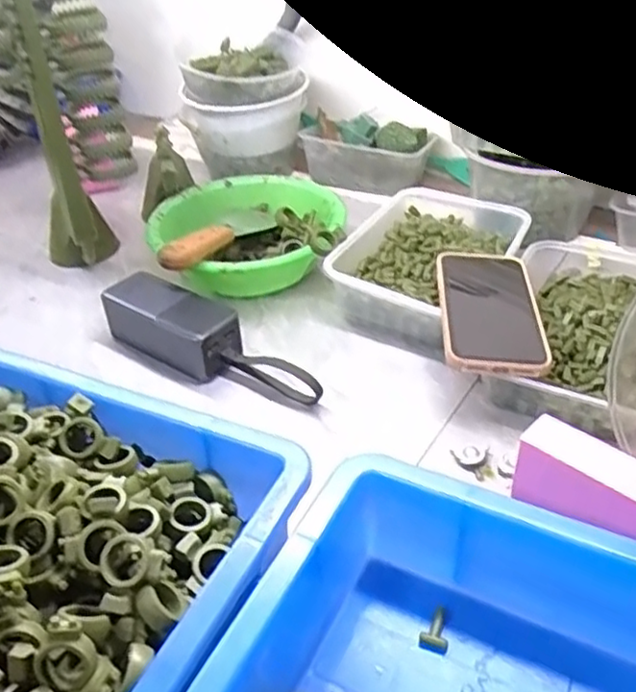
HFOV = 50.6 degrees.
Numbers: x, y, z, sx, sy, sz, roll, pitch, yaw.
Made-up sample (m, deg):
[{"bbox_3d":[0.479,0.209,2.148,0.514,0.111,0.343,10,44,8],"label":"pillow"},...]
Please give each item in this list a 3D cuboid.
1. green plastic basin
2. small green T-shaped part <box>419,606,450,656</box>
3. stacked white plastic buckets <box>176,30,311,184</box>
[{"bbox_3d":[-0.073,-0.106,0.719,0.212,0.073,0.212,-2,38,2],"label":"green plastic basin"},{"bbox_3d":[0.068,0.164,0.388,0.016,0.004,0.025,8,39,14],"label":"small green T-shaped part"},{"bbox_3d":[-0.093,-0.306,0.878,0.153,0.145,0.129,-5,38,-2],"label":"stacked white plastic buckets"}]

